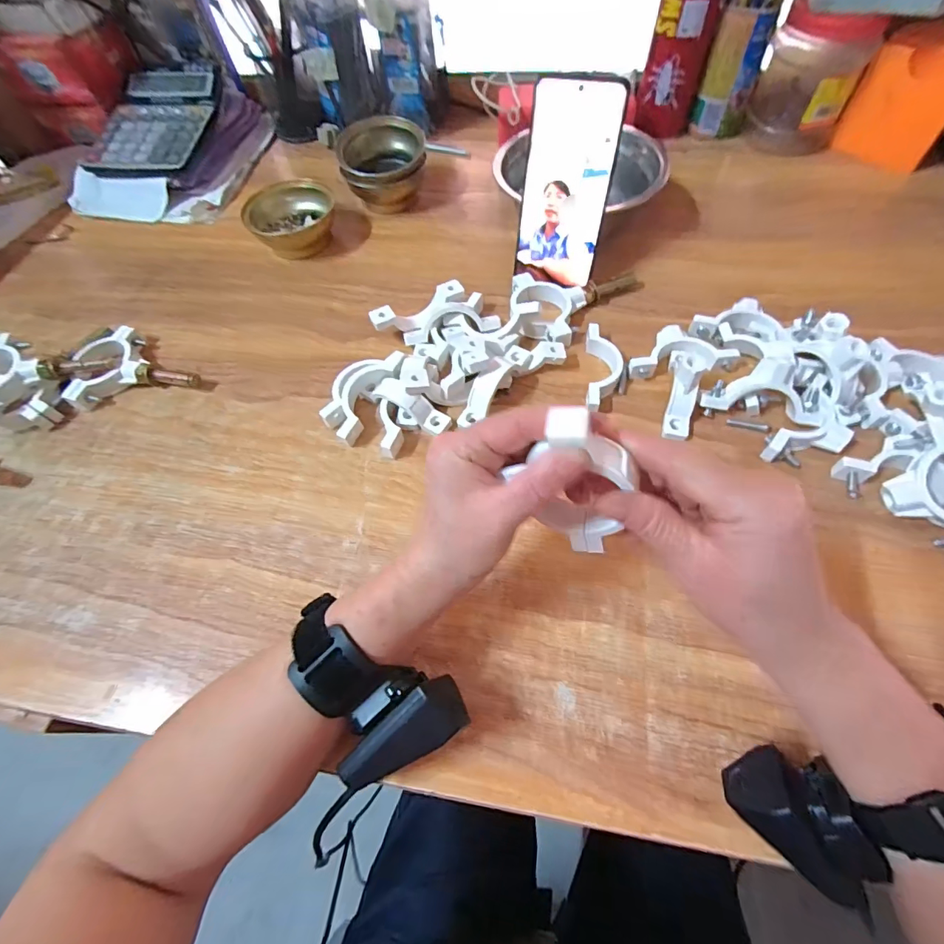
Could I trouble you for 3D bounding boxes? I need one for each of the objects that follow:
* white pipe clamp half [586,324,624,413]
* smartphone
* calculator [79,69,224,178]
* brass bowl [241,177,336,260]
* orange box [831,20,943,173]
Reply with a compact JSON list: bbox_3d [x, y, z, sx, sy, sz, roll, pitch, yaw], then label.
[{"bbox_3d":[0.111,-0.084,0.390,0.028,0.020,0.090,4,60,7],"label":"white pipe clamp half"},{"bbox_3d":[0.082,-0.249,0.409,0.075,0.153,0.008,13,38,11],"label":"smartphone"},{"bbox_3d":[-0.396,-0.435,0.581,0.132,0.023,0.165,3,73,5],"label":"calculator"},{"bbox_3d":[-0.193,-0.270,0.507,0.088,0.052,0.081,-2,60,3],"label":"brass bowl"},{"bbox_3d":[0.484,-0.409,0.509,0.064,0.102,0.099,-38,64,-17],"label":"orange box"}]

